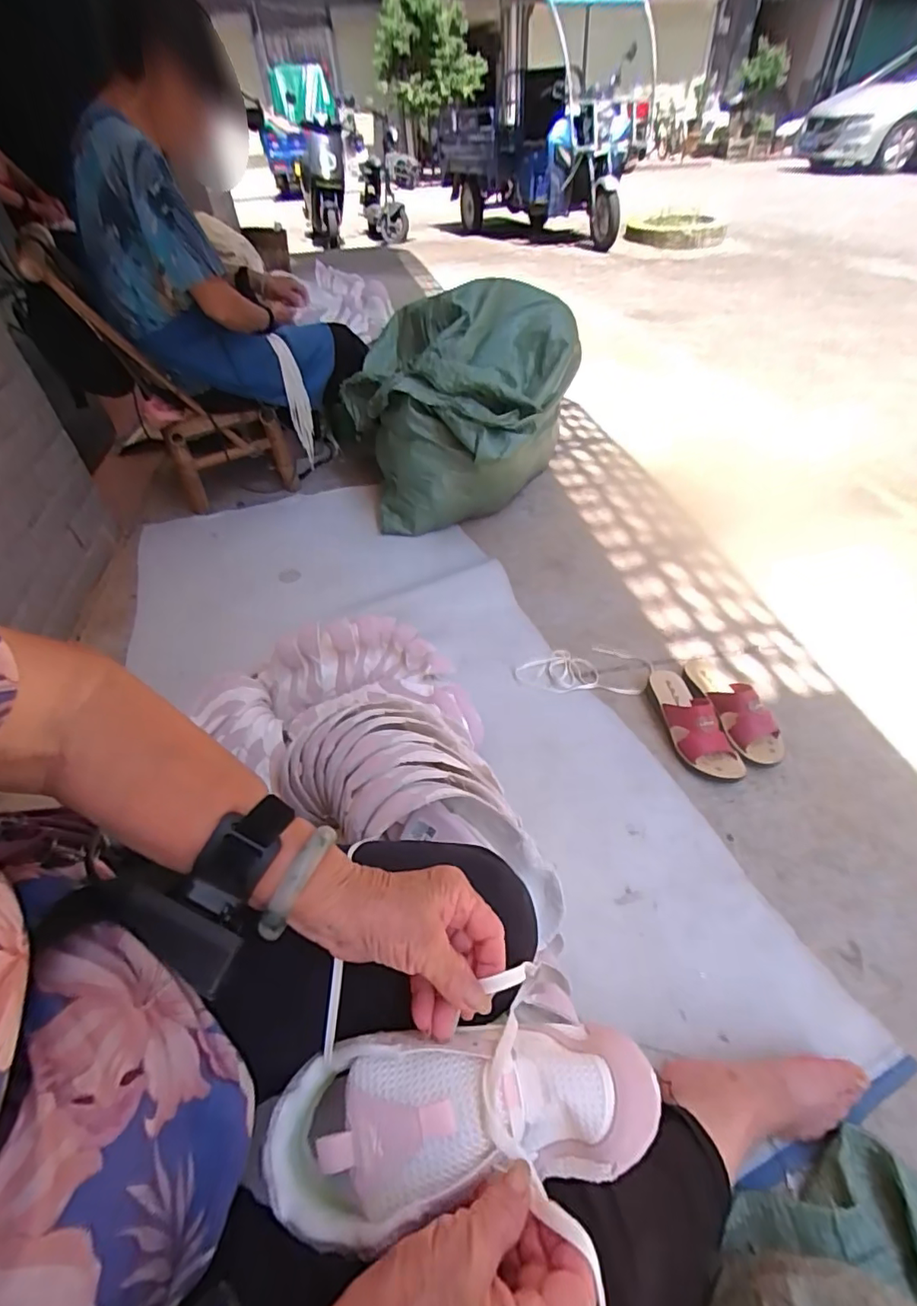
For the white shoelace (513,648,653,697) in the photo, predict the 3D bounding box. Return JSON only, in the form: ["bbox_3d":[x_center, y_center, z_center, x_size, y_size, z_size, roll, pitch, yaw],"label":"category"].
[{"bbox_3d":[0.240,0.026,1.038,0.265,0.012,0.134,-2,45,3],"label":"white shoelace"}]

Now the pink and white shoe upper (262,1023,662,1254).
[{"bbox_3d":[0.000,0.271,0.317,0.221,0.054,0.083,-9,45,-2],"label":"pink and white shoe upper"}]

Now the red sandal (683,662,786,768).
[{"bbox_3d":[0.469,0.089,0.938,0.093,0.078,0.230,-15,46,-10],"label":"red sandal"}]

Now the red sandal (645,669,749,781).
[{"bbox_3d":[0.394,0.106,0.912,0.087,0.076,0.227,-9,45,-5],"label":"red sandal"}]

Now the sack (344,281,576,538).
[{"bbox_3d":[-0.017,-0.599,1.362,0.581,0.442,0.459,4,46,9],"label":"sack"}]

